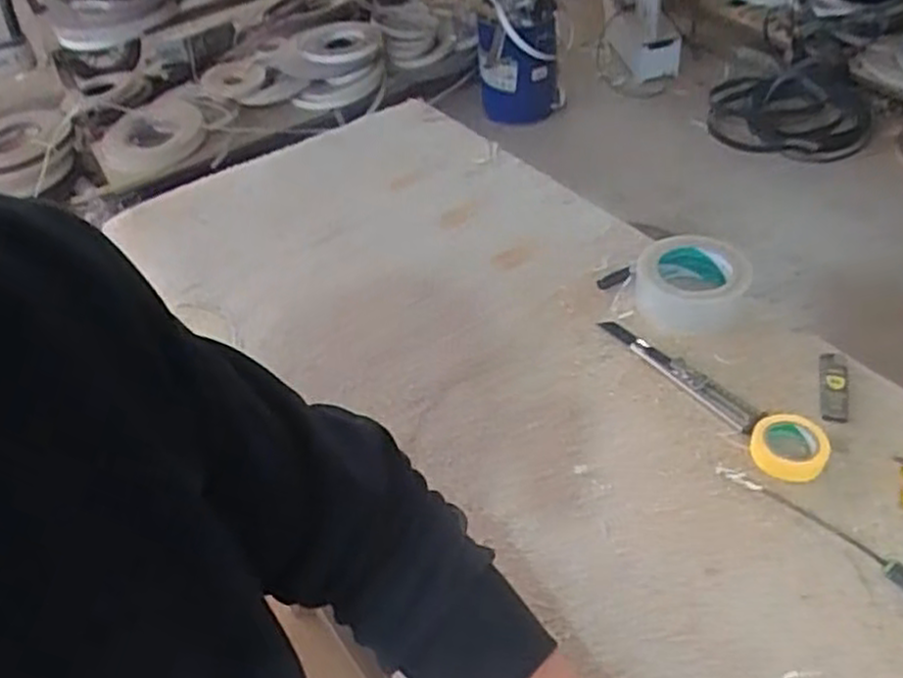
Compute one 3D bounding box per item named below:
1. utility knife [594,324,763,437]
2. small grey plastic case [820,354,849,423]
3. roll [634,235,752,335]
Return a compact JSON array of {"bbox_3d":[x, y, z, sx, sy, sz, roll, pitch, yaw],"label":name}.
[{"bbox_3d":[0.221,0.028,0.760,0.032,0.009,0.191,-32,50,-22],"label":"utility knife"},{"bbox_3d":[0.358,0.045,0.723,0.023,0.006,0.077,8,57,13],"label":"small grey plastic case"},{"bbox_3d":[0.253,-0.054,0.822,0.119,0.056,0.118,-4,45,4],"label":"roll"}]

